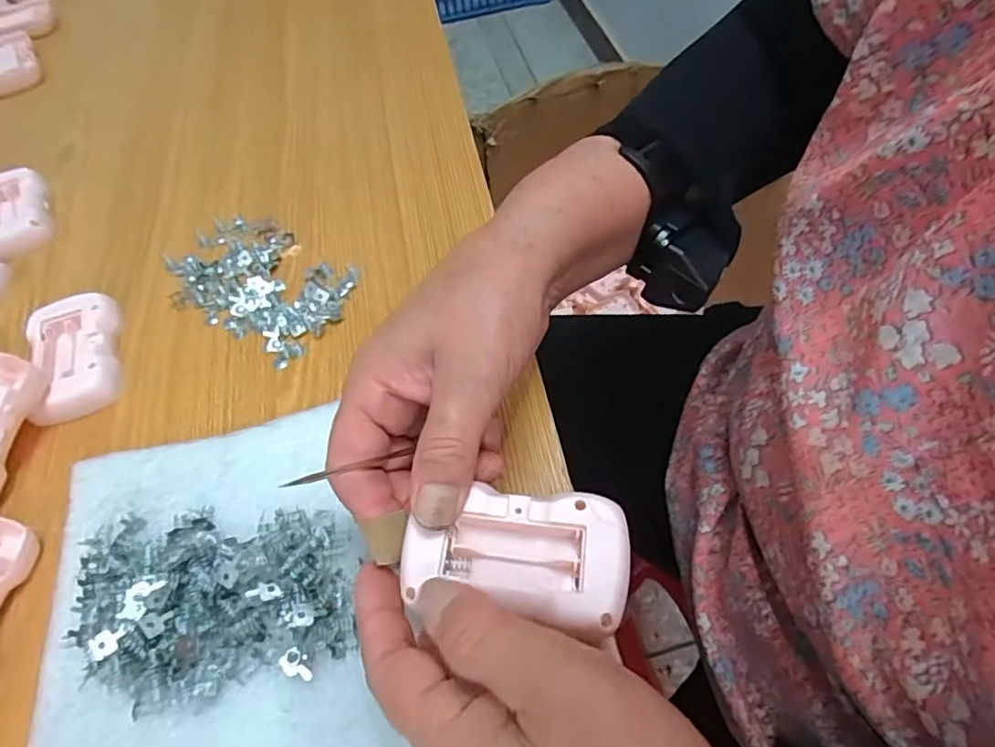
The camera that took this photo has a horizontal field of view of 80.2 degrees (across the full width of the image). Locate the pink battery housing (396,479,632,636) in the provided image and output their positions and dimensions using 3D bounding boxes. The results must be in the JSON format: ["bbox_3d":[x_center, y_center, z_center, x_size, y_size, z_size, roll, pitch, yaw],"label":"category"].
[{"bbox_3d":[0.007,0.070,0.229,0.083,0.015,0.047,5,57,6],"label":"pink battery housing"}]

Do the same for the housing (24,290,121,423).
[{"bbox_3d":[-0.264,-0.012,0.367,0.052,0.016,0.083,-16,57,-5],"label":"housing"}]

